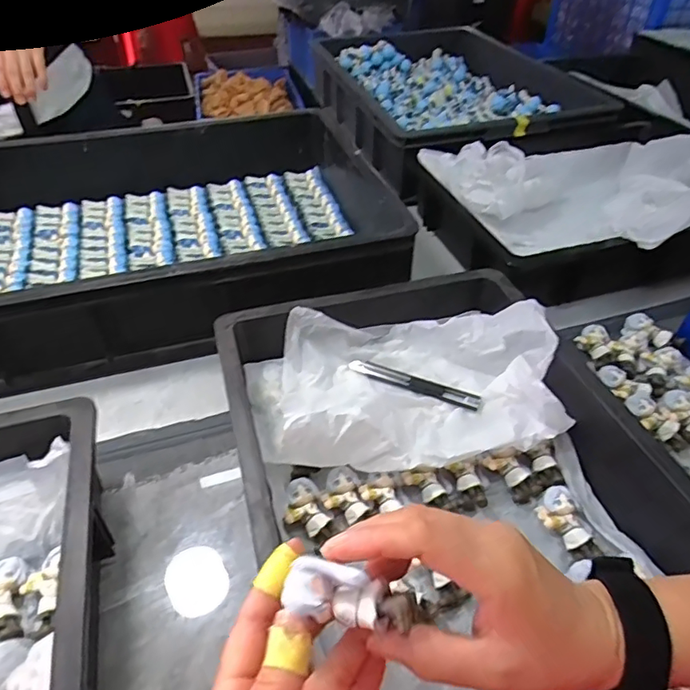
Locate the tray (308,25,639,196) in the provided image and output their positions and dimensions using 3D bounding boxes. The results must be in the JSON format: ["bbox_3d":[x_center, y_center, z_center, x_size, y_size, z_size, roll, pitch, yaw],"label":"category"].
[{"bbox_3d":[0.202,-0.498,1.035,0.427,0.111,0.599,-11,44,-12],"label":"tray"}]

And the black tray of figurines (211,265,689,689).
[{"bbox_3d":[0.085,0.117,0.419,0.309,0.090,0.450,-12,44,-13],"label":"black tray of figurines"}]

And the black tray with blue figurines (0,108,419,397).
[{"bbox_3d":[-0.256,-0.151,0.692,0.593,0.121,0.402,-11,44,-12],"label":"black tray with blue figurines"}]

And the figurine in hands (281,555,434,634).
[{"bbox_3d":[0.005,0.115,0.236,0.064,0.020,0.020,6,43,14],"label":"figurine in hands"}]

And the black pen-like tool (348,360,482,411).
[{"bbox_3d":[0.069,0.039,0.530,0.138,0.010,0.019,20,46,20],"label":"black pen-like tool"}]

